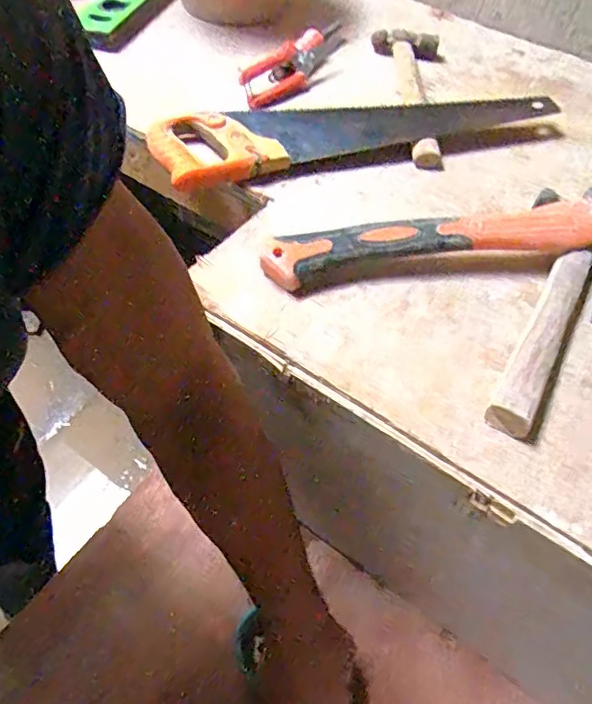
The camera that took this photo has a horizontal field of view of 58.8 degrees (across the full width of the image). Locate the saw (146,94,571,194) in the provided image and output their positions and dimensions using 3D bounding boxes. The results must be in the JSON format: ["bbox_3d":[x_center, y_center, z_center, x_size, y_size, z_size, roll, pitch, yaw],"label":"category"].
[{"bbox_3d":[0.074,-0.274,0.633,0.488,0.035,0.117,-14,55,-16],"label":"saw"}]

